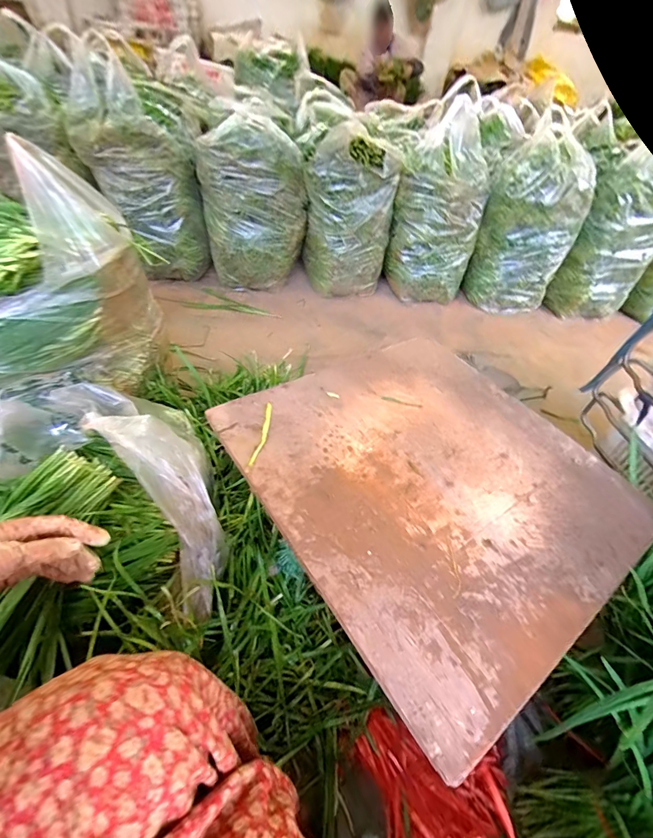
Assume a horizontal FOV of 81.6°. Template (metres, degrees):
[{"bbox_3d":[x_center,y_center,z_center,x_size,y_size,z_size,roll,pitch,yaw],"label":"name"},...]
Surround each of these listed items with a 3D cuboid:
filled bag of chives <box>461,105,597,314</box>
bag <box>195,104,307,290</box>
[{"bbox_3d":[0.740,-0.692,1.414,0.324,0.548,0.262,25,49,14],"label":"filled bag of chives"},{"bbox_3d":[-0.262,-0.738,1.319,0.320,0.464,0.267,-14,51,-21],"label":"bag"}]

